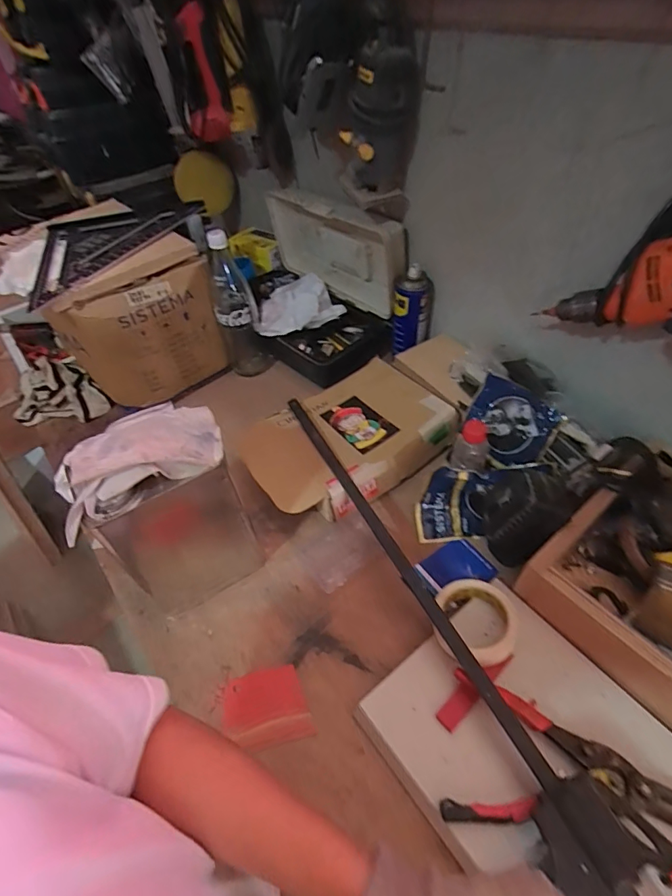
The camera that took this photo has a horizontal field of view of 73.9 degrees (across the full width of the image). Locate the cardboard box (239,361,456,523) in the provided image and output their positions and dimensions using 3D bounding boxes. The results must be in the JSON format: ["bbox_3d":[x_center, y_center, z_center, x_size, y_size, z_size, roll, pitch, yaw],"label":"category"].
[{"bbox_3d":[0.017,-0.019,0.754,0.321,0.077,0.220,-29,52,-19],"label":"cardboard box"}]

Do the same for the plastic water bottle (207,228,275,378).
[{"bbox_3d":[-0.195,-0.280,0.878,0.084,0.285,0.090,-14,49,-7],"label":"plastic water bottle"}]

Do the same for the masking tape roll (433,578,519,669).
[{"bbox_3d":[0.170,0.211,0.551,0.094,0.026,0.103,-3,48,3],"label":"masking tape roll"}]

